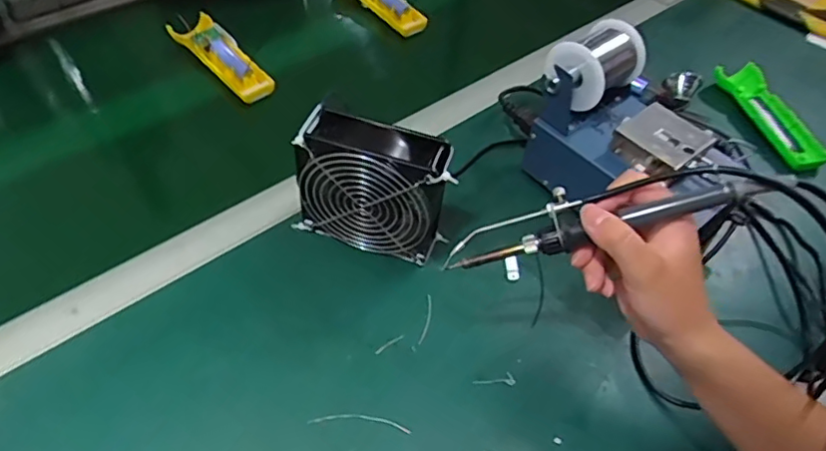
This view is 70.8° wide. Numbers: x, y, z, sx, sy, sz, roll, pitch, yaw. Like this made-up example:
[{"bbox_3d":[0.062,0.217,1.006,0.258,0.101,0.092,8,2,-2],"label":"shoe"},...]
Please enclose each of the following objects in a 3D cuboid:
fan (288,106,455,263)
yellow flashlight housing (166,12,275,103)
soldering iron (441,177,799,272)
[{"bbox_3d":[-0.034,-0.031,0.508,0.124,0.125,0.042,16,50,8],"label":"fan"},{"bbox_3d":[-0.230,-0.202,0.707,0.150,0.033,0.048,39,57,25],"label":"yellow flashlight housing"},{"bbox_3d":[0.118,-0.007,0.370,0.209,0.022,0.031,-13,46,21],"label":"soldering iron"}]

